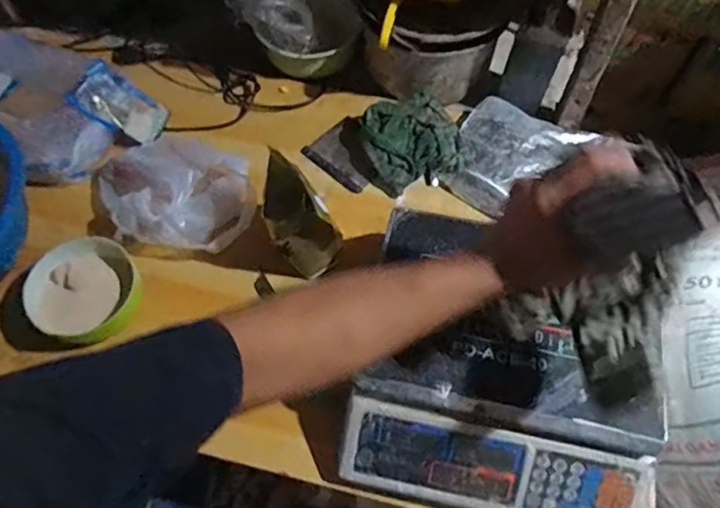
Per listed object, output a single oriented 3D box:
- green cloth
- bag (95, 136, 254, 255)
[{"bbox_3d":[0.074,-0.169,0.839,0.139,0.046,0.140,-14,63,-7],"label":"green cloth"},{"bbox_3d":[-0.262,-0.089,0.758,0.230,0.097,0.162,35,68,17],"label":"bag"}]

